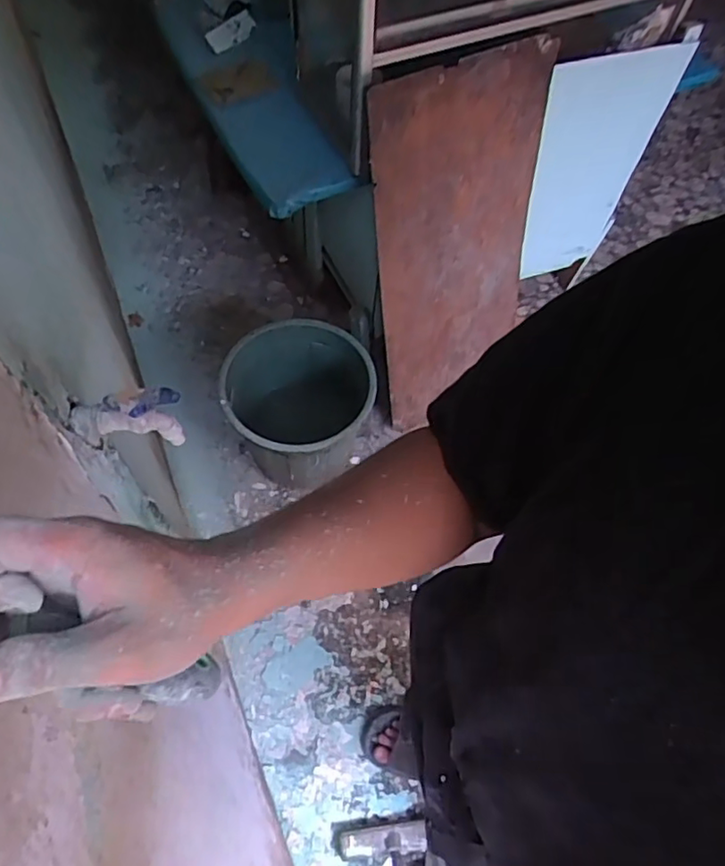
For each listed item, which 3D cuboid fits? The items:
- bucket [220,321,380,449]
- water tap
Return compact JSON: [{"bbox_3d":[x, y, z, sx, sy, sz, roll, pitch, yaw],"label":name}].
[{"bbox_3d":[-0.145,-0.036,1.457,0.337,0.325,0.313,1,61,-2],"label":"bucket"},{"bbox_3d":[-0.238,-0.017,0.610,0.106,0.072,0.025,-2,61,-4],"label":"water tap"}]

